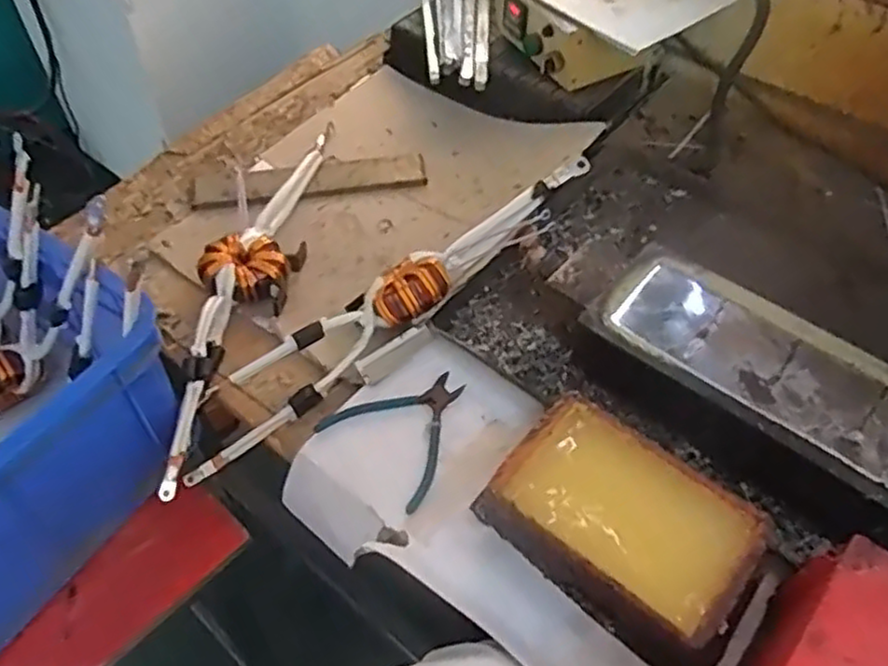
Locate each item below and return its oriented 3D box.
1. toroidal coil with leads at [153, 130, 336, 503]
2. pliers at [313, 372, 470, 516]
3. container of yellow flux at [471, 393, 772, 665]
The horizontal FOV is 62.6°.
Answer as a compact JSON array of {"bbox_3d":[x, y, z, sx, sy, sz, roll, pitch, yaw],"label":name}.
[{"bbox_3d":[-0.221,-0.064,0.825,0.096,0.042,0.533,4,52,2],"label":"toroidal coil with leads"},{"bbox_3d":[-0.032,0.085,0.701,0.126,0.010,0.134,35,59,24],"label":"pliers"},{"bbox_3d":[0.149,0.162,0.609,0.214,0.064,0.138,37,60,25],"label":"container of yellow flux"}]

